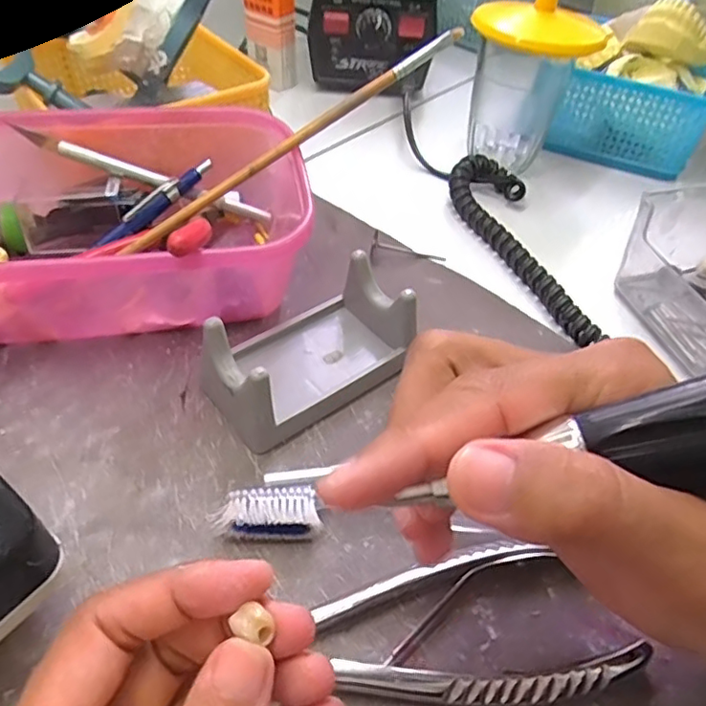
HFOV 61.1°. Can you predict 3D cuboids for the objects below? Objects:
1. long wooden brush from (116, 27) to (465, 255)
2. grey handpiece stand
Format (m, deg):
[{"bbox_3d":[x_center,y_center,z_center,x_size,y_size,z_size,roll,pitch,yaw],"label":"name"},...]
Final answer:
[{"bbox_3d":[-0.028,-0.108,0.302,0.202,0.006,0.008,-35,56,-4],"label":"long wooden brush"},{"bbox_3d":[-0.023,-0.004,0.278,0.097,0.041,0.060,-27,55,-27],"label":"grey handpiece stand"}]

